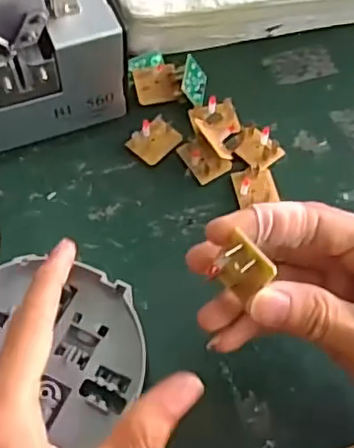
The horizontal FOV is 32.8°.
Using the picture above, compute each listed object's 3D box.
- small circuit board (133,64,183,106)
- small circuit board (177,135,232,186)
[{"bbox_3d":[-0.011,-0.093,0.402,0.034,0.006,0.024,-13,94,-19],"label":"small circuit board"},{"bbox_3d":[0.016,-0.041,0.372,0.023,0.008,0.030,-36,77,5],"label":"small circuit board"}]

